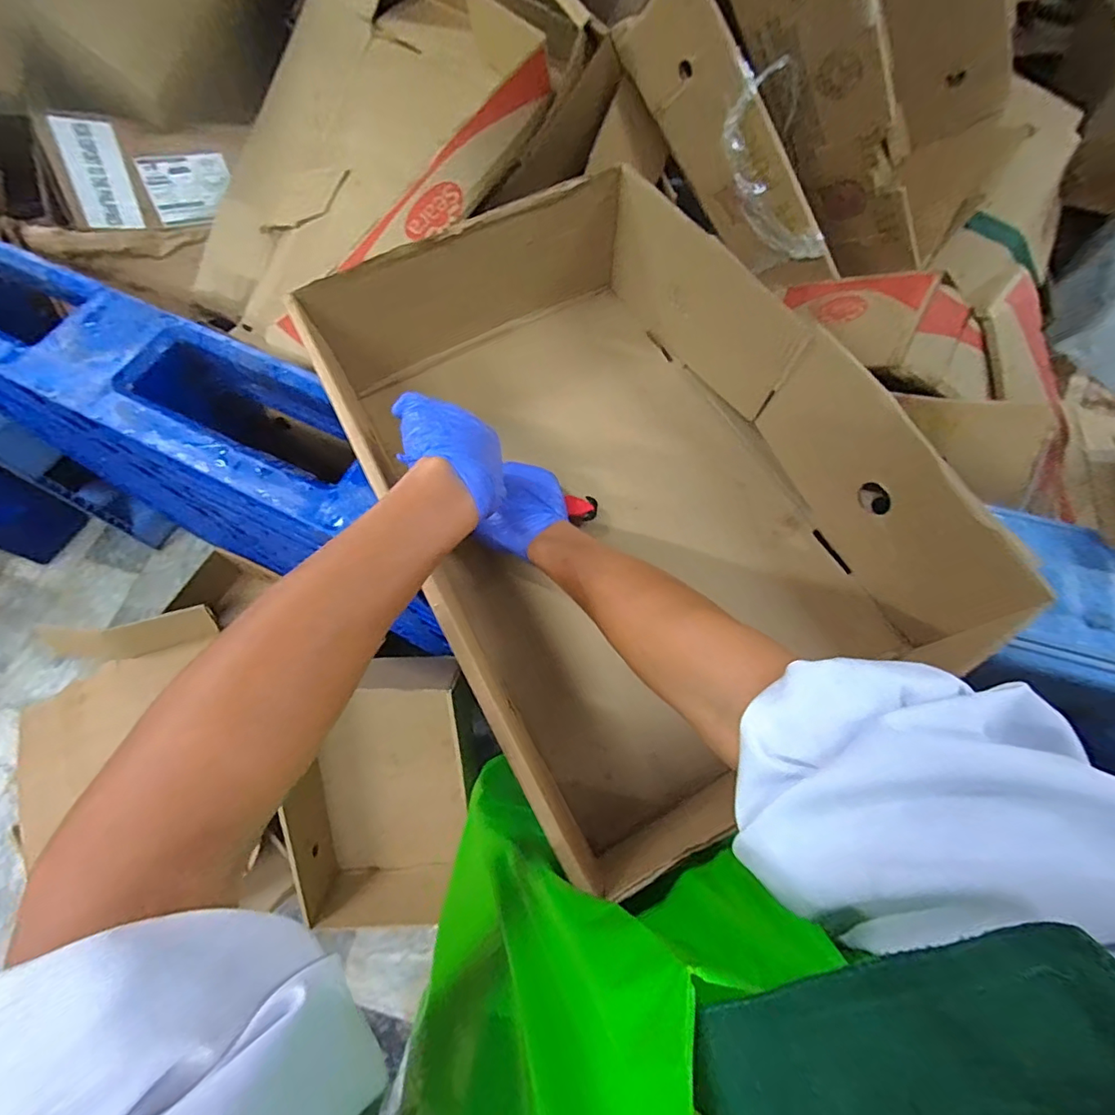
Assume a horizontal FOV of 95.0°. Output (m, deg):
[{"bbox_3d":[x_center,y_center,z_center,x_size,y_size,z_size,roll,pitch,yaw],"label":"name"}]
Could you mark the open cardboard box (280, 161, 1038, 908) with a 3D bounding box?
[{"bbox_3d":[0.058,-0.087,0.500,0.401,0.162,0.588,-29,71,-12],"label":"open cardboard box"}]

